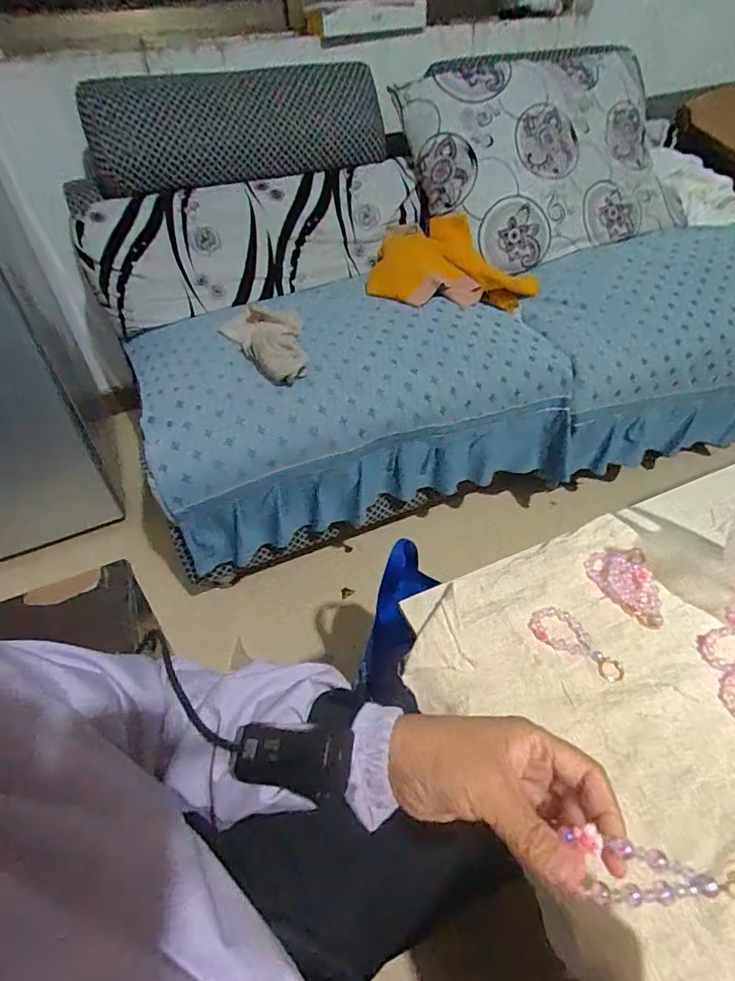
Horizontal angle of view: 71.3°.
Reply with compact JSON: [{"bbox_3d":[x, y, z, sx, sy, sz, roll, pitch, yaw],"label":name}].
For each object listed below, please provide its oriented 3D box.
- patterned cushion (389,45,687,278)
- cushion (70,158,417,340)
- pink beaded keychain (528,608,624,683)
[{"bbox_3d":[0.491,-0.919,1.434,0.730,0.551,0.161,-15,8,-14],"label":"patterned cushion"},{"bbox_3d":[-0.296,-0.688,1.411,0.897,0.279,0.272,-18,44,-15],"label":"cushion"},{"bbox_3d":[0.210,0.149,0.511,0.095,0.004,0.045,28,51,31],"label":"pink beaded keychain"}]

